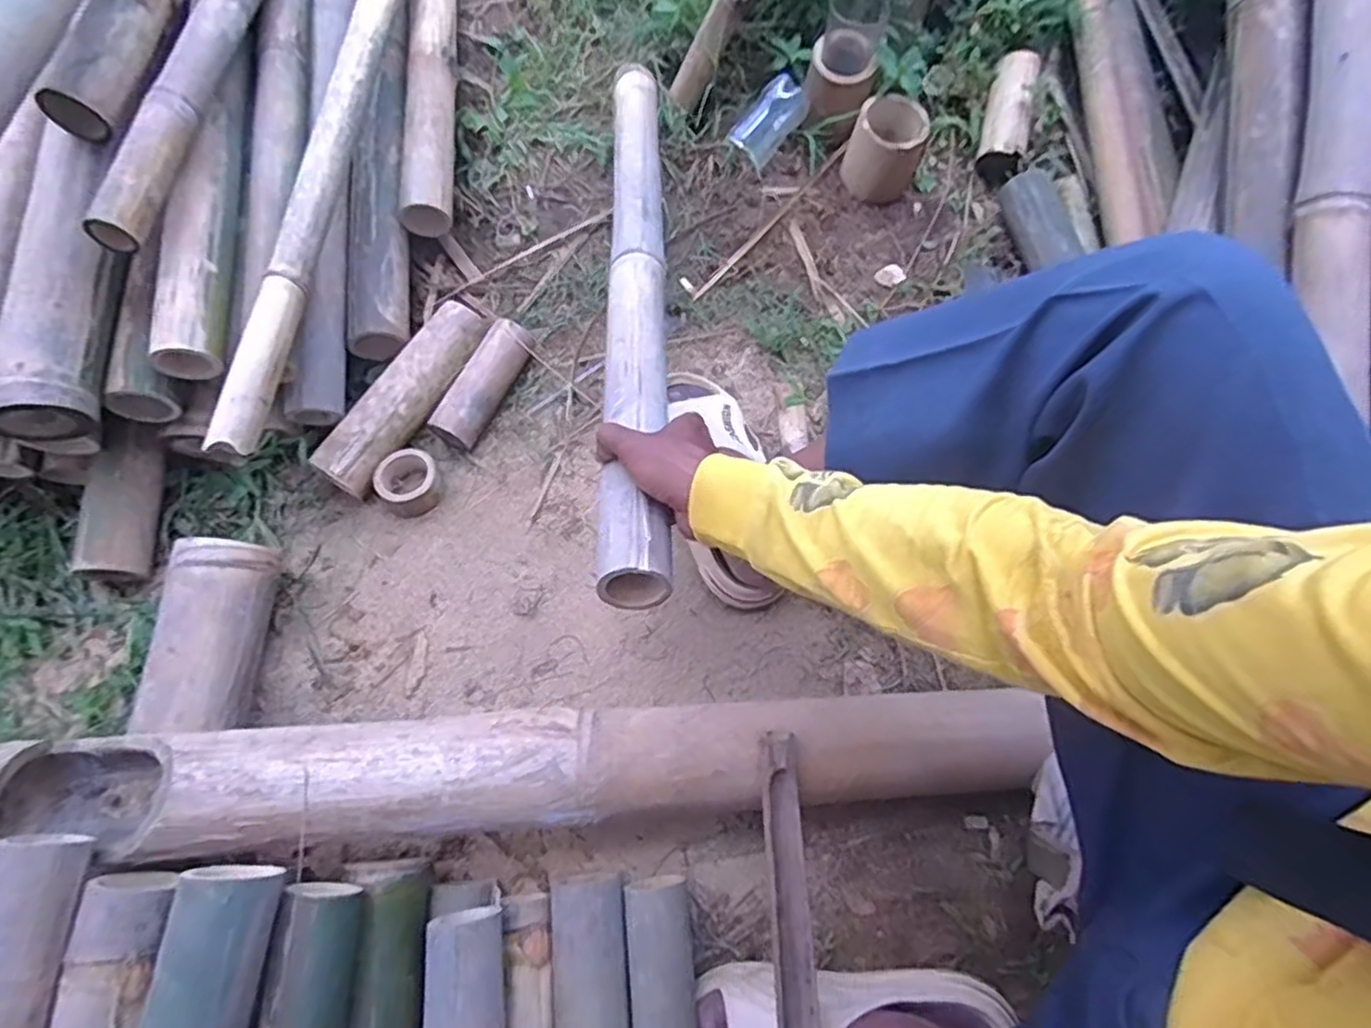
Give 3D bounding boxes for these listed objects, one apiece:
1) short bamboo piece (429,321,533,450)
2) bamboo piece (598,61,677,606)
[{"bbox_3d":[-0.224,-0.145,0.793,0.052,0.043,0.146,25,74,11],"label":"short bamboo piece"},{"bbox_3d":[-0.047,-0.239,0.687,0.051,0.045,0.700,-3,57,1],"label":"bamboo piece"}]

